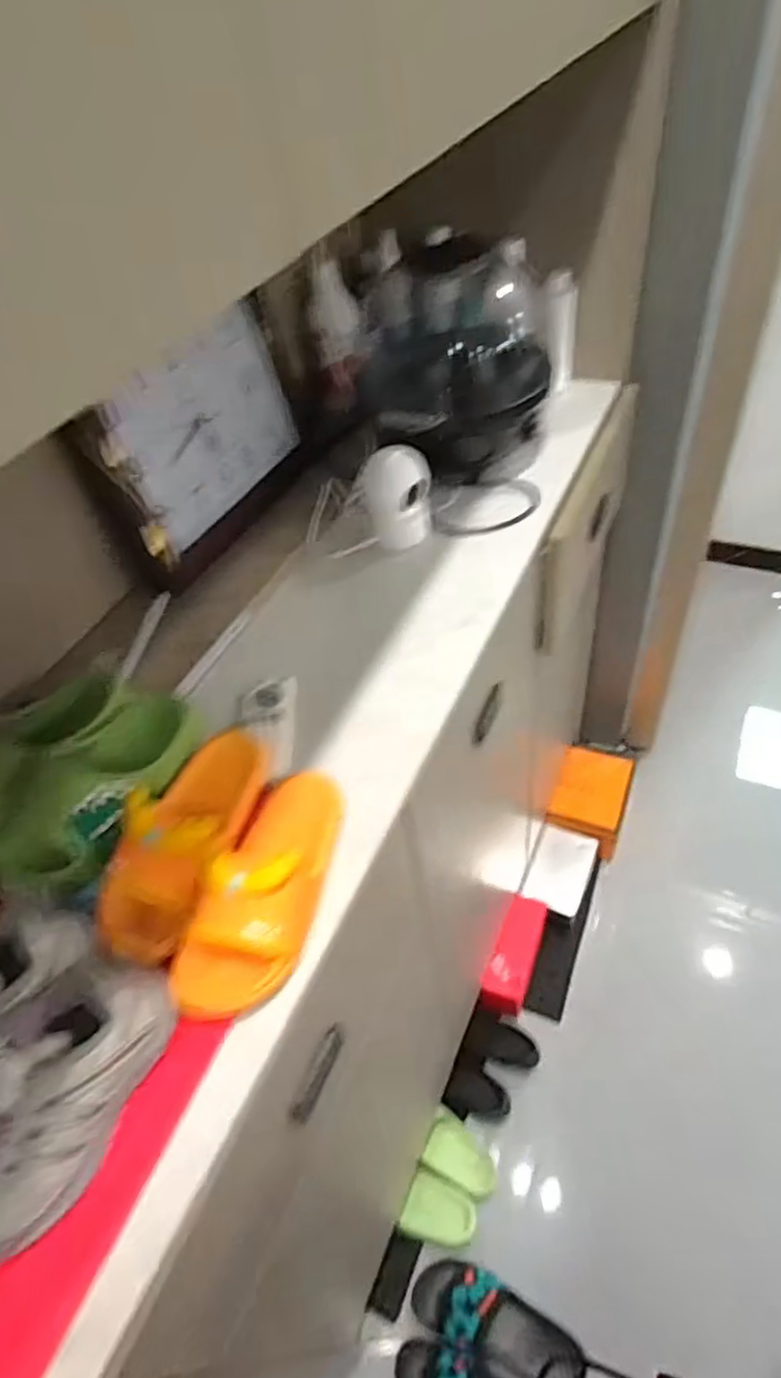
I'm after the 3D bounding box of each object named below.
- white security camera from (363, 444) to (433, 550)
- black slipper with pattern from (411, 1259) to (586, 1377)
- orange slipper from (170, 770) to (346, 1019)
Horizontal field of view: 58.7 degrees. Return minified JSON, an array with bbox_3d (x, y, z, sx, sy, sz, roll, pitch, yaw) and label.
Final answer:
[{"bbox_3d":[0.010,-0.217,0.784,0.075,0.097,0.074,-3,45,0],"label":"white security camera"},{"bbox_3d":[0.165,0.981,1.080,0.269,0.079,0.103,16,48,18],"label":"black slipper with pattern"},{"bbox_3d":[-0.089,0.140,0.515,0.076,0.059,0.188,15,48,17],"label":"orange slipper"}]

